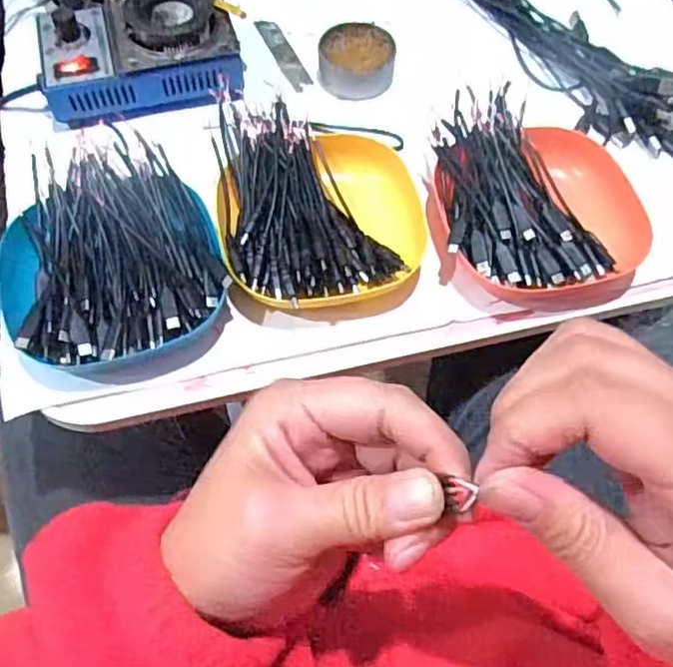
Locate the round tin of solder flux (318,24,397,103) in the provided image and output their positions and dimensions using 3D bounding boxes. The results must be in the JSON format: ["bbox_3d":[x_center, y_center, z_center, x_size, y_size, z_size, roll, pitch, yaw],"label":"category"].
[{"bbox_3d":[0.017,-0.227,0.546,0.062,0.025,0.061,0,63,-1],"label":"round tin of solder flux"}]

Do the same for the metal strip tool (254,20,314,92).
[{"bbox_3d":[-0.045,-0.241,0.564,0.020,0.005,0.090,-21,65,-12],"label":"metal strip tool"}]

